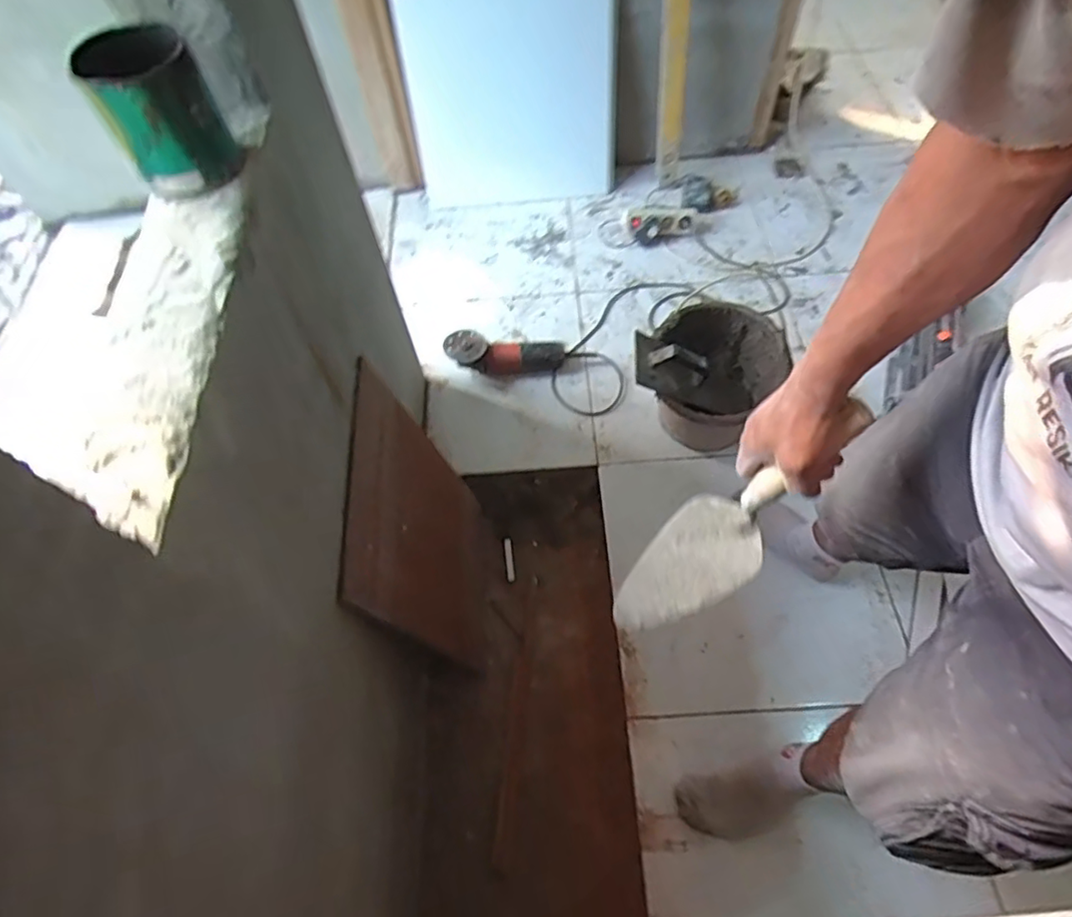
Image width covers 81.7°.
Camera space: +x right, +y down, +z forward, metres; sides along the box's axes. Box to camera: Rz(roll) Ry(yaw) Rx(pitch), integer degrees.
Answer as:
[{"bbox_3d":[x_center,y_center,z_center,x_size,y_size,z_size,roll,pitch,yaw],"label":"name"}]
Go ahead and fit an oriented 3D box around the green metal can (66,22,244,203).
[{"bbox_3d":[-0.347,-0.325,0.577,0.094,0.104,0.113,-32,62,-14],"label":"green metal can"}]

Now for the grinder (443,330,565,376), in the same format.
[{"bbox_3d":[-0.069,-0.230,1.396,0.264,0.083,0.086,3,59,6],"label":"grinder"}]

